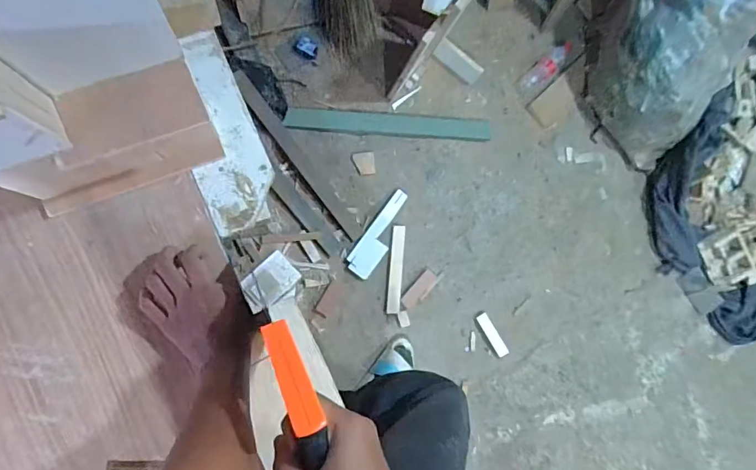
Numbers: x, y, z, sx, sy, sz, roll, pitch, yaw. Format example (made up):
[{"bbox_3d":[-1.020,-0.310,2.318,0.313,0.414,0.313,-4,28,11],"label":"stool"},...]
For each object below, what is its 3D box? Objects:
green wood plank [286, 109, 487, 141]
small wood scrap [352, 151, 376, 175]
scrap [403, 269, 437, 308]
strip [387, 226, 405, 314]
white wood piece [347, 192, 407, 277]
[{"bbox_3d":[0.040,-0.343,1.371,0.628,0.027,0.065,3,84,-12],"label":"green wood plank"},{"bbox_3d":[-0.041,-0.216,1.335,0.064,0.008,0.068,-6,86,-13],"label":"small wood scrap"},{"bbox_3d":[0.127,0.166,1.333,0.041,0.013,0.132,42,77,-6],"label":"scrap"},{"bbox_3d":[0.056,0.103,1.328,0.042,0.017,0.259,6,83,-12],"label":"strip"},{"bbox_3d":[0.011,-0.003,1.320,0.086,0.022,0.280,36,78,-7],"label":"white wood piece"}]

